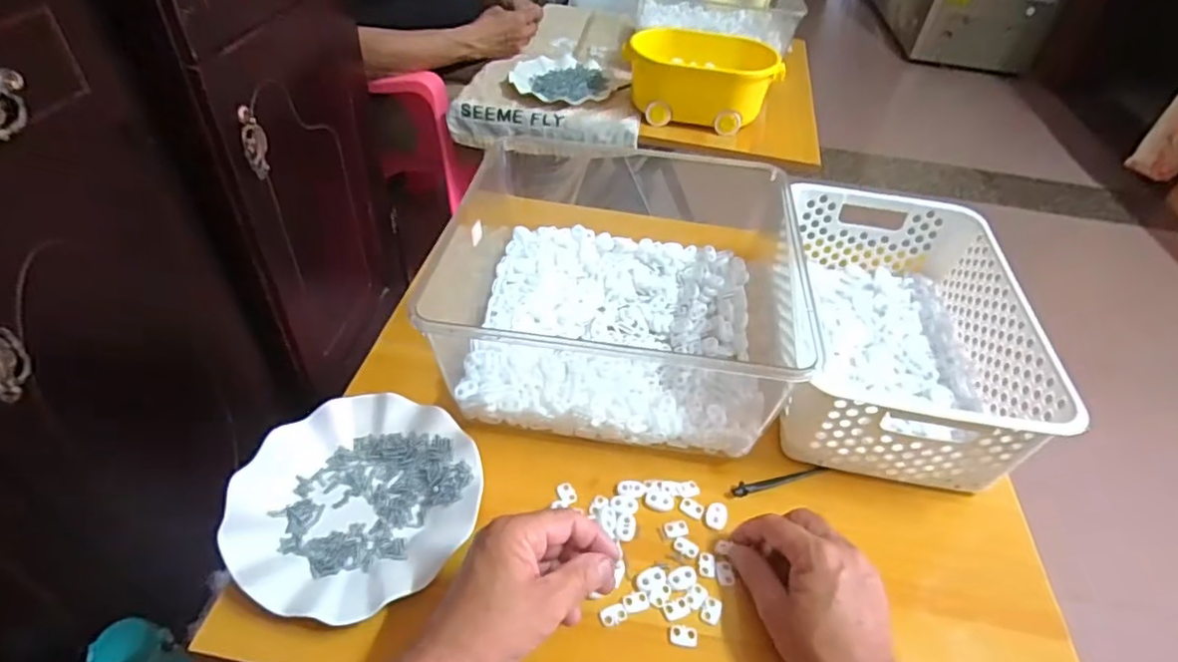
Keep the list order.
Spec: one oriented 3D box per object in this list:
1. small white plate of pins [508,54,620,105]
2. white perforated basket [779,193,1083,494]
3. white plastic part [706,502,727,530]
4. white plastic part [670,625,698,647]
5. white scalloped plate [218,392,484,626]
[{"bbox_3d":[-0.050,-0.437,1.079,0.172,0.029,0.194,-13,46,-18],"label":"small white plate of pins"},{"bbox_3d":[0.290,-0.008,0.586,0.193,0.098,0.302,12,44,7],"label":"white perforated basket"},{"bbox_3d":[0.103,0.148,0.495,0.017,0.004,0.024,19,45,14],"label":"white plastic part"},{"bbox_3d":[0.066,0.212,0.428,0.019,0.004,0.013,11,44,6],"label":"white plastic part"},{"bbox_3d":[-0.177,0.130,0.477,0.179,0.022,0.178,3,43,-3],"label":"white scalloped plate"}]

